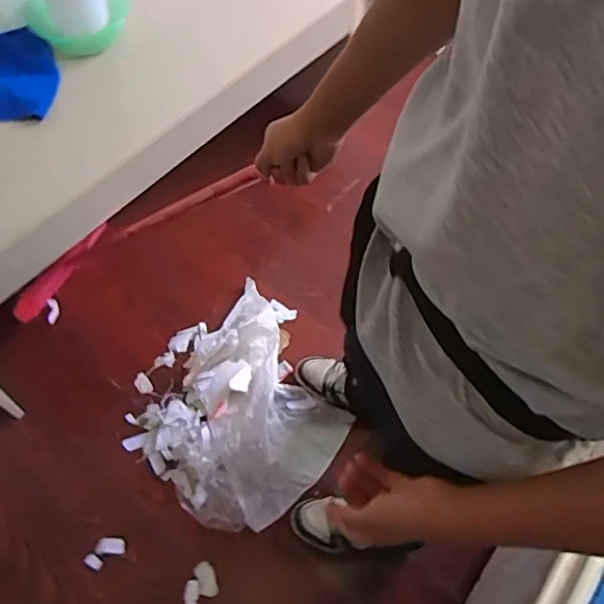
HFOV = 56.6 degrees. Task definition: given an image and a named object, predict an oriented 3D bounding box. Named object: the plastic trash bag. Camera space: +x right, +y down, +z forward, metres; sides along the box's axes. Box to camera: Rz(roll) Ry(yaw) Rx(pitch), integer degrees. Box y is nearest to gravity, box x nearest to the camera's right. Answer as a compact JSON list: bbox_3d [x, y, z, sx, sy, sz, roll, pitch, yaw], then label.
[{"bbox_3d":[-0.117,0.232,1.268,0.422,0.091,0.465,39,66,18],"label":"plastic trash bag"}]

